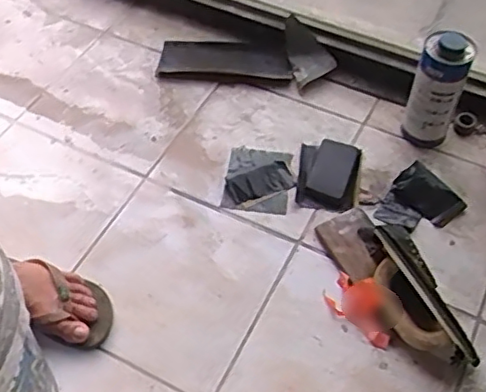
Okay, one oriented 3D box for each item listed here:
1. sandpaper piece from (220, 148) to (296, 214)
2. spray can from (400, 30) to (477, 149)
[{"bbox_3d":[0.029,-0.032,1.122,0.121,0.019,0.143,7,54,8],"label":"sandpaper piece"},{"bbox_3d":[0.340,-0.192,1.077,0.085,0.229,0.093,14,55,13],"label":"spray can"}]

